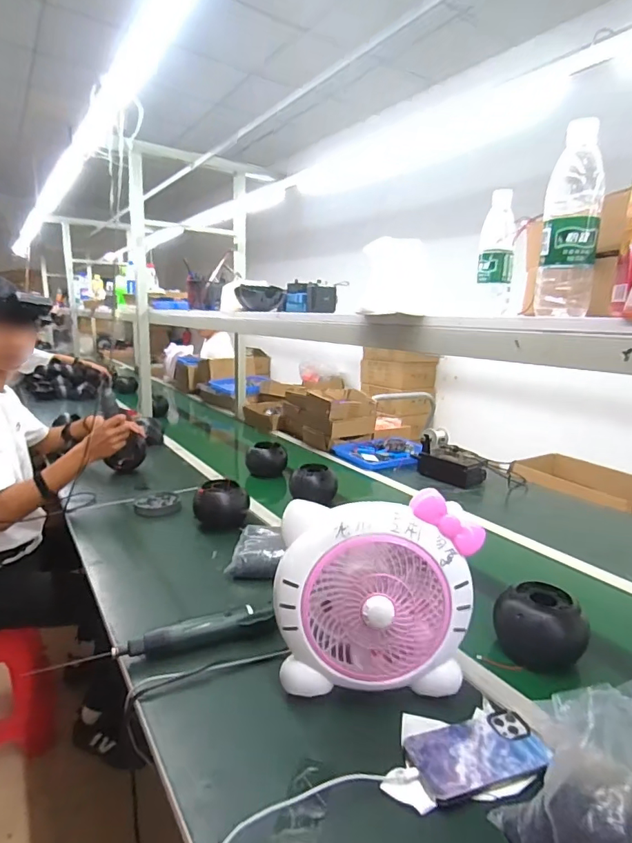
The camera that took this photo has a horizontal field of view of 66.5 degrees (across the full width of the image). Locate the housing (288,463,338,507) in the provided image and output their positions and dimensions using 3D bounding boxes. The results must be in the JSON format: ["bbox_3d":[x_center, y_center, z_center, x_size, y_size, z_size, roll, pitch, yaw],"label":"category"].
[{"bbox_3d":[-0.006,0.173,1.290,0.123,0.093,0.104,-1,13,-11],"label":"housing"}]

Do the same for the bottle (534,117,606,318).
[{"bbox_3d":[0.316,-0.245,0.597,0.063,0.218,0.064,8,15,25],"label":"bottle"}]

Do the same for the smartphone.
[{"bbox_3d":[0.184,0.378,0.555,0.156,0.008,0.083,-3,14,-18],"label":"smartphone"}]

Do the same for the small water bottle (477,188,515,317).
[{"bbox_3d":[0.346,-0.318,0.922,0.063,0.217,0.060,4,13,11],"label":"small water bottle"}]

